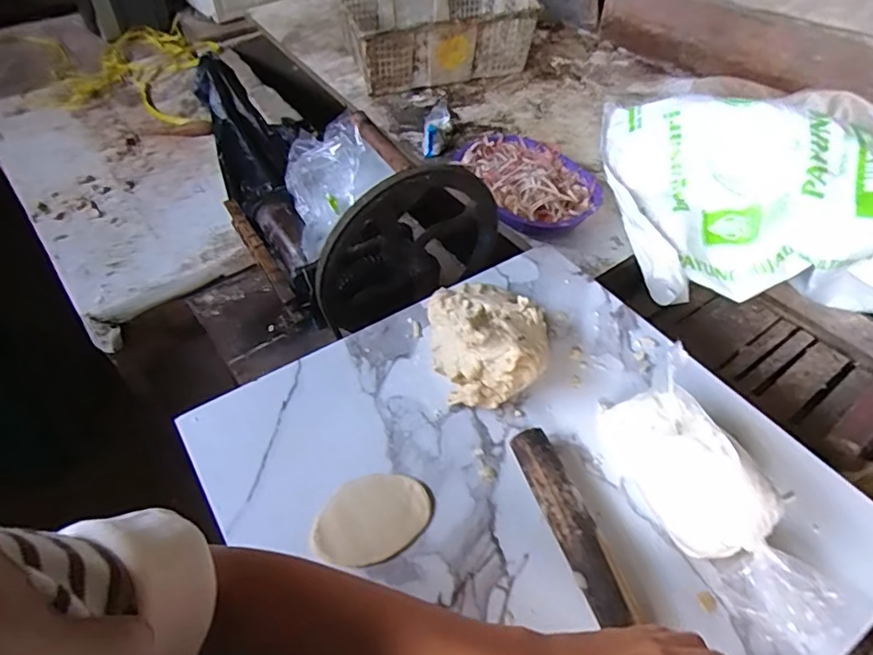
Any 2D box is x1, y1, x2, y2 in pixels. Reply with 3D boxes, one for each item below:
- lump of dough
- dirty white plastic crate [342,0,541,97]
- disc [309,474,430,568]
[{"bbox_3d":[0.049,0.001,0.594,0.114,0.084,0.152,-13,50,-13],"label":"lump of dough"},{"bbox_3d":[0.003,-0.803,1.494,0.474,0.166,0.359,-11,52,-10],"label":"dirty white plastic crate"},{"bbox_3d":[-0.059,0.167,0.498,0.103,0.007,0.074,-19,51,-17],"label":"disc"}]

